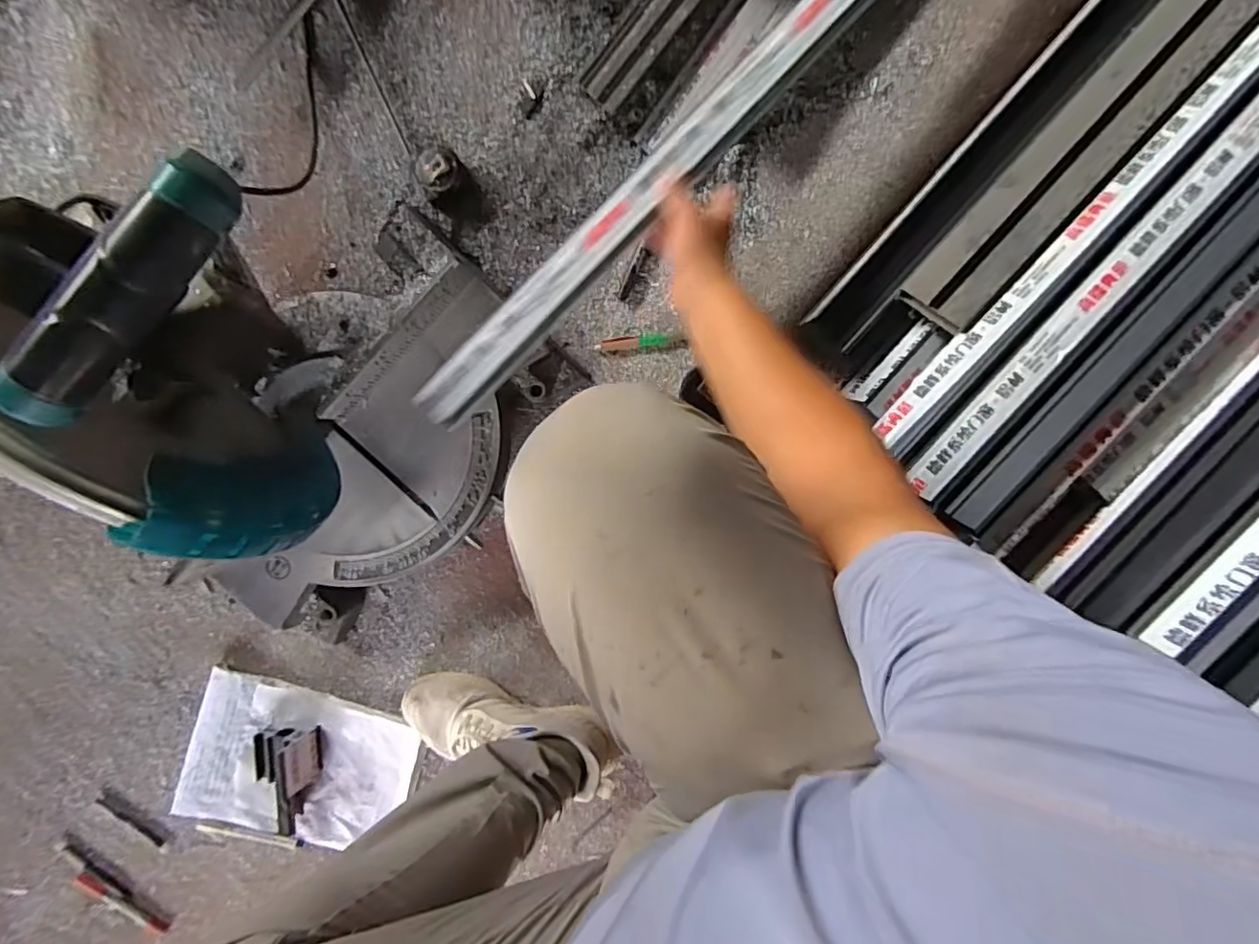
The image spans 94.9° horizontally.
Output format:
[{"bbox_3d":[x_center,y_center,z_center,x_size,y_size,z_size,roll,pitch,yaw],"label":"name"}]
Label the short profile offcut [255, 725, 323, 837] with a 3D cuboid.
[{"bbox_3d":[-0.453,0.412,0.753,0.082,0.051,0.146,1,97,0],"label":"short profile offcut"}]

